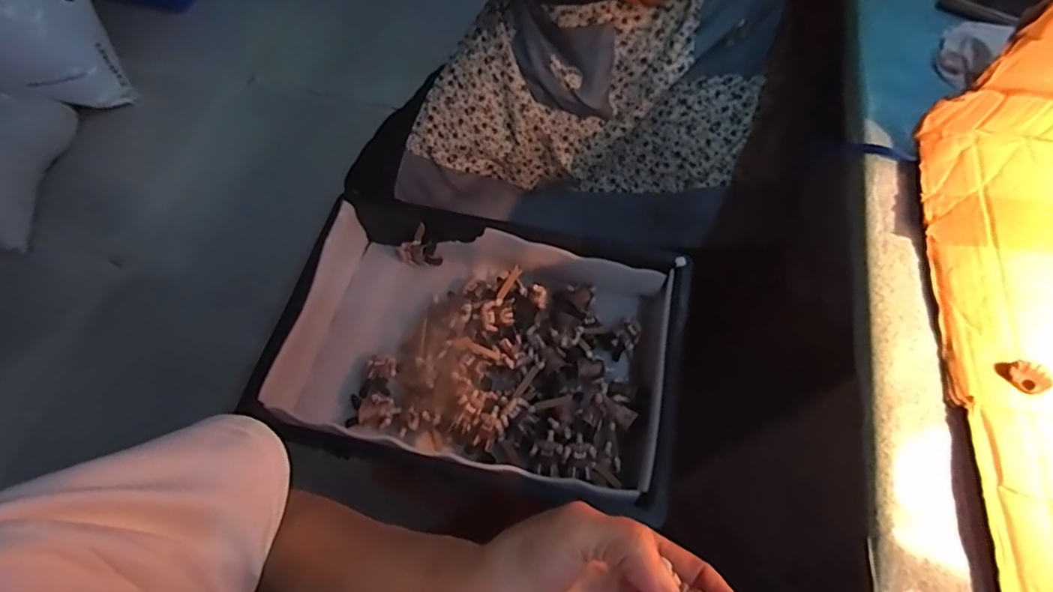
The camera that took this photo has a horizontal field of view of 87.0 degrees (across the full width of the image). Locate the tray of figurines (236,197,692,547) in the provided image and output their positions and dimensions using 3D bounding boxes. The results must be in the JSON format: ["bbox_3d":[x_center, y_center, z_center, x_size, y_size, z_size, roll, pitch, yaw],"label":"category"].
[{"bbox_3d":[-0.052,0.062,0.670,0.446,0.099,0.311,11,63,6],"label":"tray of figurines"}]

